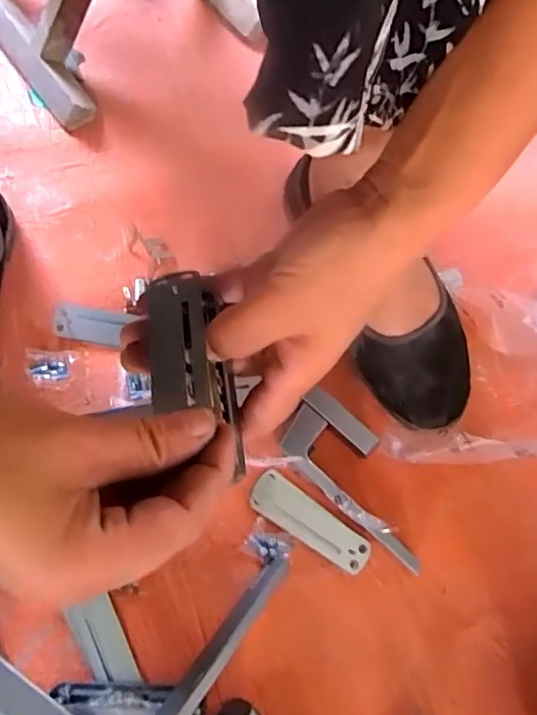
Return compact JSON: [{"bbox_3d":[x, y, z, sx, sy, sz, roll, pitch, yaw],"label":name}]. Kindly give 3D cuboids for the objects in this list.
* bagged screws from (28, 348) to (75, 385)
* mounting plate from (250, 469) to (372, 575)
[{"bbox_3d":[-0.177,0.008,0.453,0.036,0.008,0.028,2,69,-1],"label":"bagged screws"},{"bbox_3d":[0.031,0.123,0.419,0.096,0.007,0.031,35,78,7],"label":"mounting plate"}]

